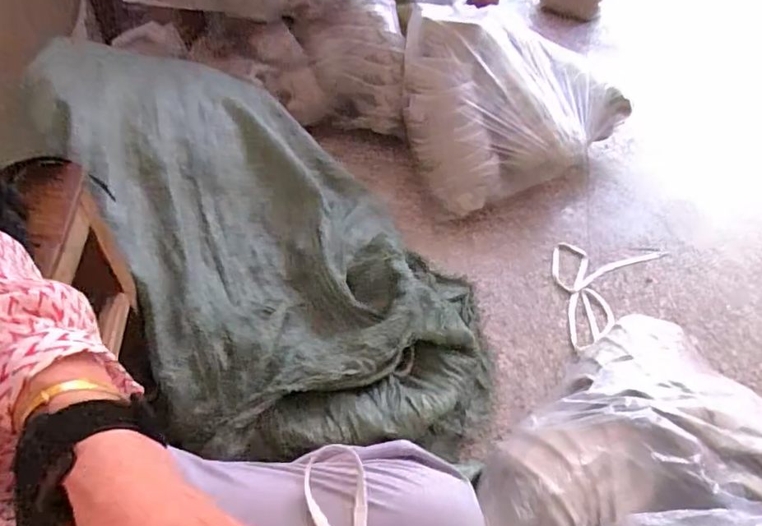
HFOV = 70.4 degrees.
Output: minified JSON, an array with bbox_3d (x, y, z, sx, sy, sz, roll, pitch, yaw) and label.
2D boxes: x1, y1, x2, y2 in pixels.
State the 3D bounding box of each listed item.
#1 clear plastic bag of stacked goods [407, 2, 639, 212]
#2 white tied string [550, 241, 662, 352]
[{"bbox_3d":[0.291,-0.342,1.145,0.477,0.256,0.315,-16,55,-15],"label":"clear plastic bag of stacked goods"},{"bbox_3d":[0.397,0.030,1.035,0.163,0.006,0.301,34,58,20],"label":"white tied string"}]

